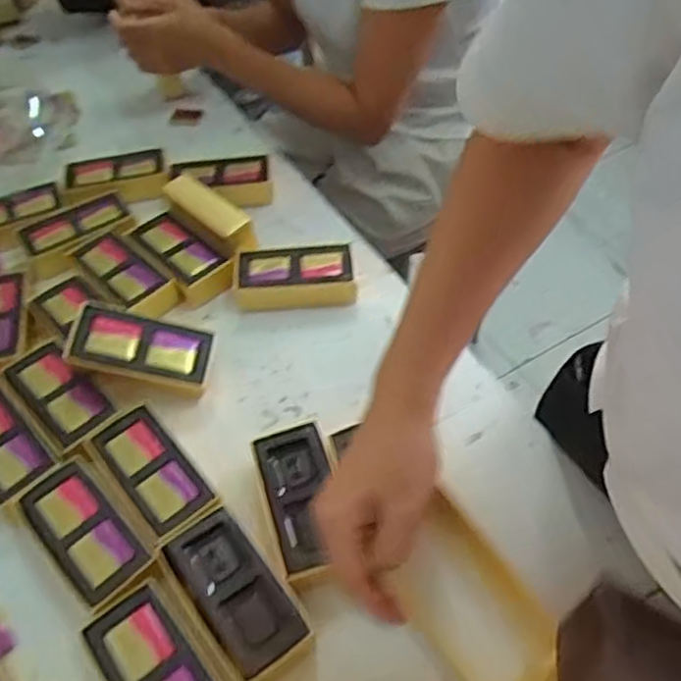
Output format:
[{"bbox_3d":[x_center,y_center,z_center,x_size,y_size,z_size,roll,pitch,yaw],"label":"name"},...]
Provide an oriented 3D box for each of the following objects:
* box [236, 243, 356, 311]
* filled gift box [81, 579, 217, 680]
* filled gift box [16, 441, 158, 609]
[{"bbox_3d":[-0.044,-0.061,0.642,0.110,0.034,0.053,-3,50,0],"label":"box"},{"bbox_3d":[-0.114,0.214,0.418,0.054,0.035,0.117,-33,56,-23],"label":"filled gift box"},{"bbox_3d":[-0.184,0.139,0.486,0.064,0.027,0.116,-34,56,-23],"label":"filled gift box"}]

